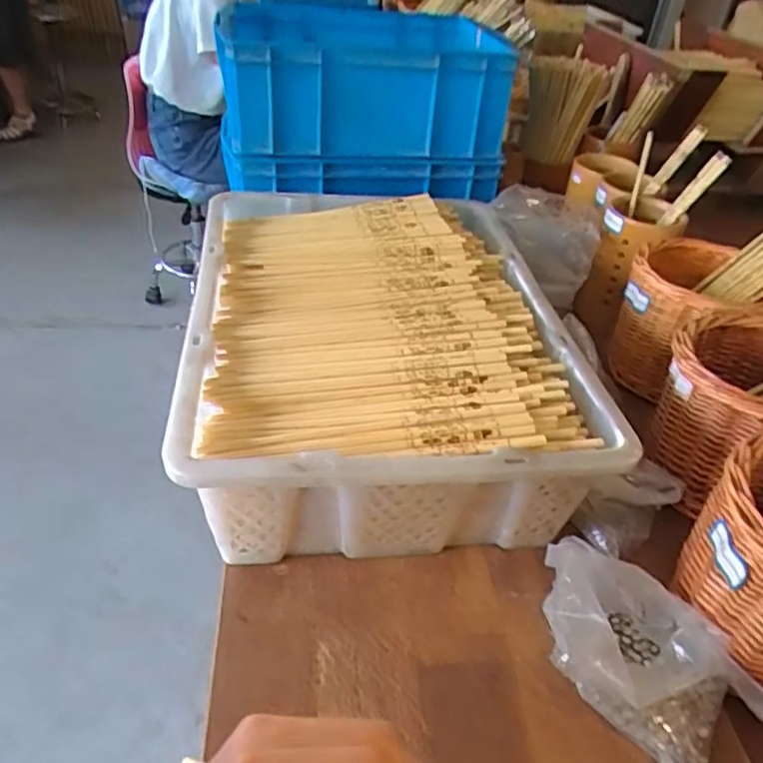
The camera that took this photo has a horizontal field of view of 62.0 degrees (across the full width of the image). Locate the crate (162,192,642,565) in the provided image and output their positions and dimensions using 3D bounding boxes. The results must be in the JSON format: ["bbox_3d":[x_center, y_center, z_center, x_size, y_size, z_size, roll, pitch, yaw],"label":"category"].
[{"bbox_3d":[-0.009,-0.037,0.669,0.336,0.151,0.484,-2,40,-9],"label":"crate"}]

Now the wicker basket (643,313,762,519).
[{"bbox_3d":[0.343,0.027,0.605,0.152,0.121,0.173,5,39,0],"label":"wicker basket"}]

